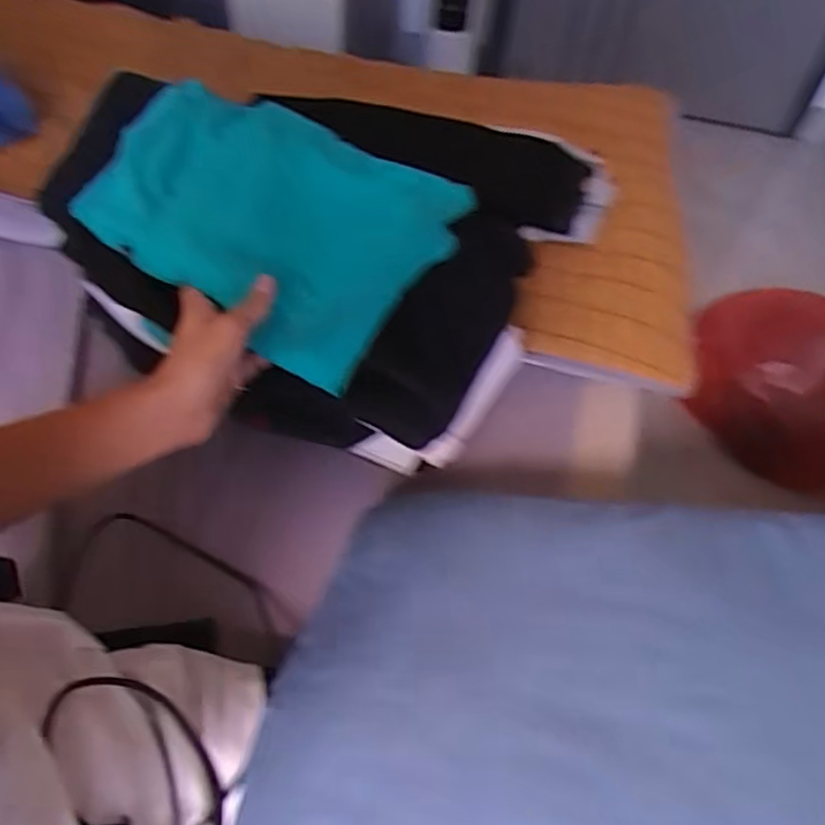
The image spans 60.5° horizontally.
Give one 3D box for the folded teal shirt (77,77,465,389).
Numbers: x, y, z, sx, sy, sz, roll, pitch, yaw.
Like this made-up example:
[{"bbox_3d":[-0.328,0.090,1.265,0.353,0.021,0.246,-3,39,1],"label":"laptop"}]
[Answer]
[{"bbox_3d":[-0.115,-0.174,0.589,0.277,0.043,0.233,31,64,0],"label":"folded teal shirt"}]

